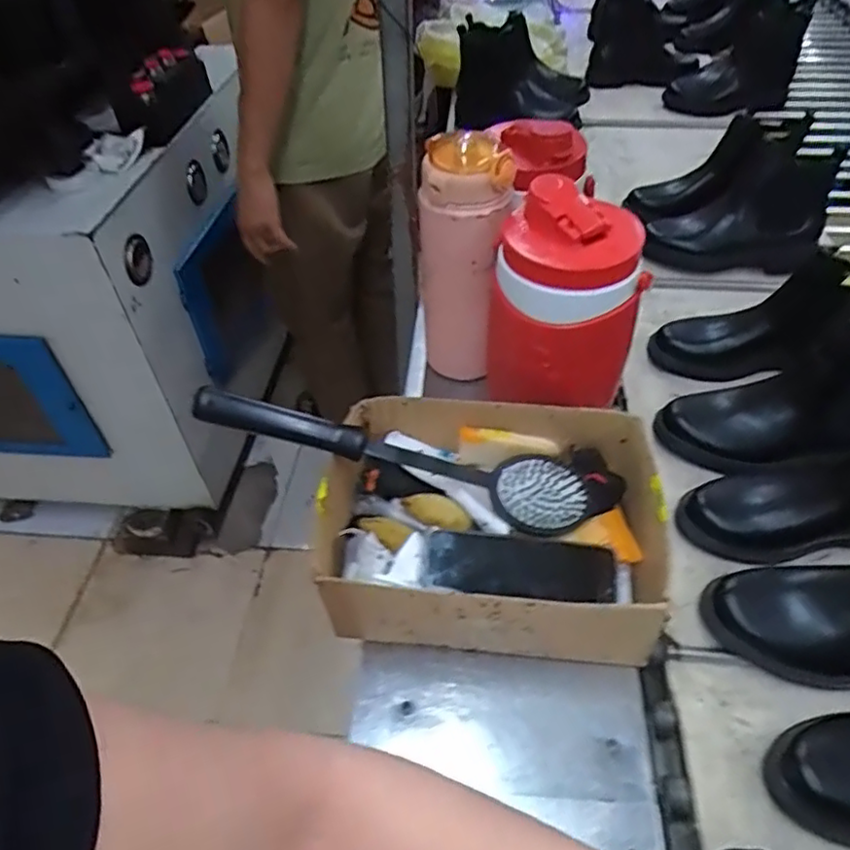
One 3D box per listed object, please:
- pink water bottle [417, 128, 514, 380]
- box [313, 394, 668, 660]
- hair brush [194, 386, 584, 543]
[{"bbox_3d":[0.041,-0.165,0.695,0.093,0.263,0.087,-1,44,4],"label":"pink water bottle"},{"bbox_3d":[0.054,0.093,0.569,0.279,0.122,0.203,2,44,6],"label":"box"},{"bbox_3d":[-0.026,0.026,0.560,0.358,0.048,0.053,16,45,-3],"label":"hair brush"}]

